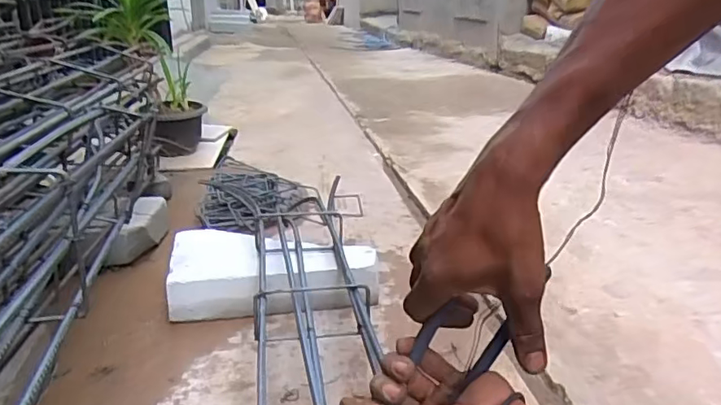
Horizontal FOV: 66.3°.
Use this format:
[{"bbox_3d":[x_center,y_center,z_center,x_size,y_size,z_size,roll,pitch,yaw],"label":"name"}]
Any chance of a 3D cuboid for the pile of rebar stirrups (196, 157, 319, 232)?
[{"bbox_3d":[-0.257,-0.024,1.363,0.242,0.103,0.262,6,20,15],"label":"pile of rebar stirrups"}]

